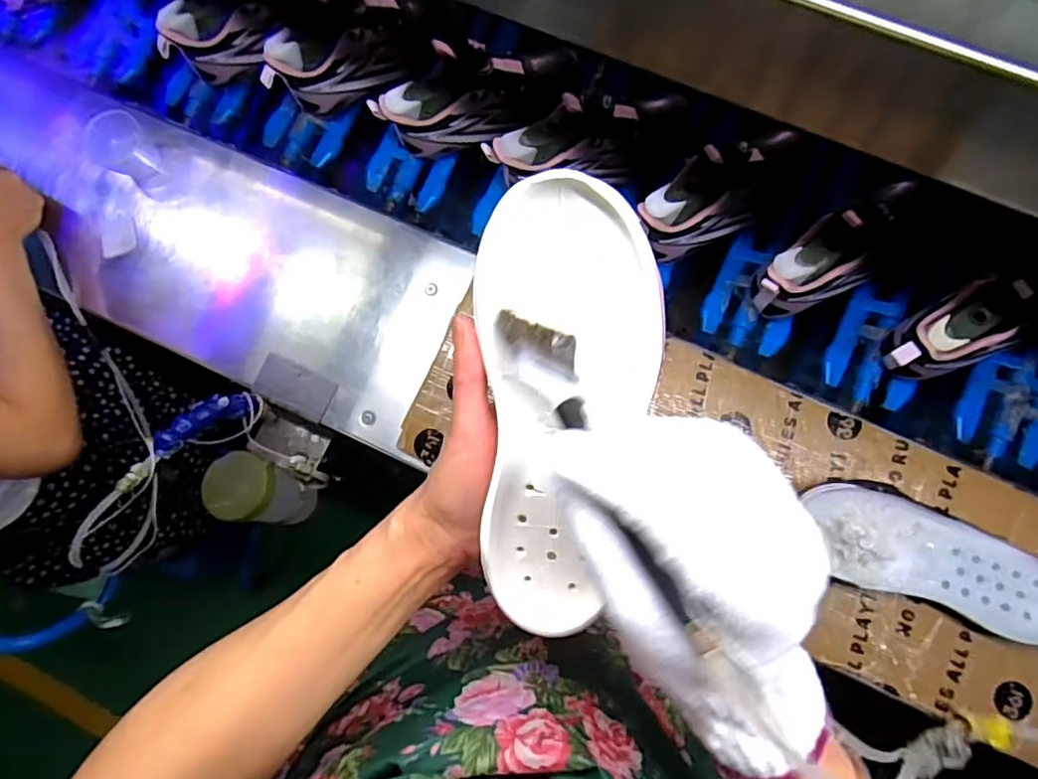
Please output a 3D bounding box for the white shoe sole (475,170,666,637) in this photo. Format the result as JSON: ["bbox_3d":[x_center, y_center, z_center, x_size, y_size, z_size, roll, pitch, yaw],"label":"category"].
[{"bbox_3d":[0.019,0.015,0.282,0.082,0.034,0.213,6,107,6],"label":"white shoe sole"}]

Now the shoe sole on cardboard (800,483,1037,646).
[{"bbox_3d":[0.391,0.160,0.557,0.252,0.040,0.089,19,84,7],"label":"shoe sole on cardboard"}]

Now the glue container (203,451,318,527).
[{"bbox_3d":[-0.288,0.112,0.677,0.083,0.110,0.072,17,83,7],"label":"glue container"}]

